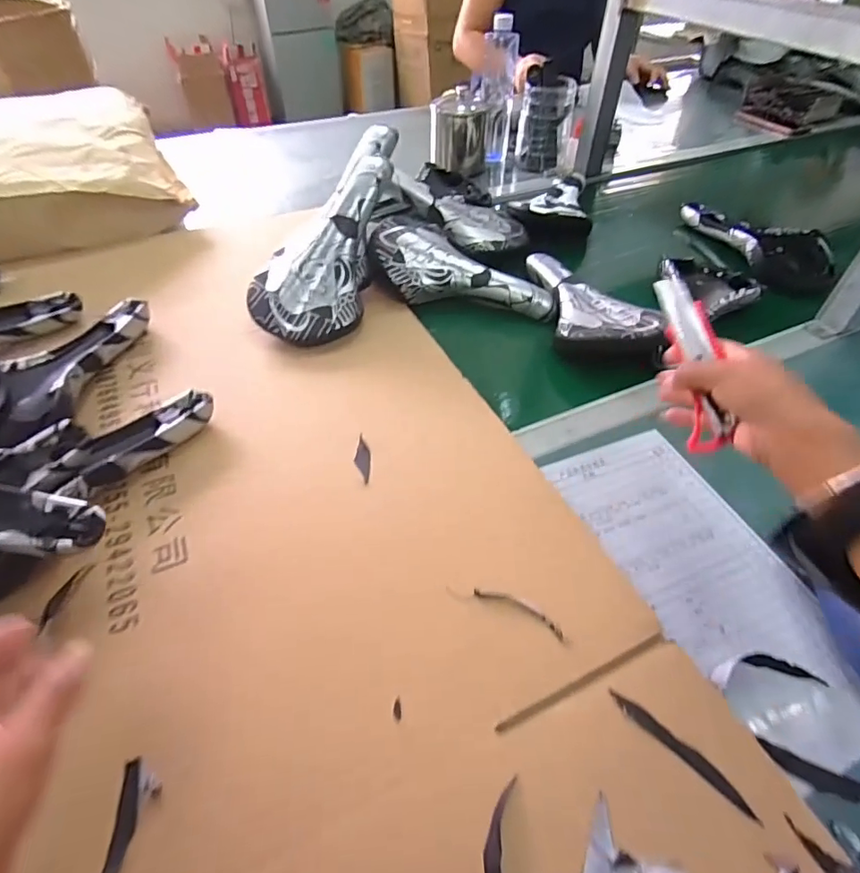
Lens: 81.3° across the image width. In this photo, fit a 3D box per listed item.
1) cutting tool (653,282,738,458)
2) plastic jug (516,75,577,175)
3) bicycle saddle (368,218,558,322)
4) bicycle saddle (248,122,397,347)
[{"bbox_3d":[0.216,-0.064,0.408,0.029,0.026,0.160,0,67,-2],"label":"cutting tool"},{"bbox_3d":[0.220,-0.589,0.958,0.101,0.135,0.078,9,48,6],"label":"plastic jug"},{"bbox_3d":[0.048,-0.231,0.675,0.247,0.060,0.121,9,48,6],"label":"bicycle saddle"},{"bbox_3d":[-0.113,-0.253,0.638,0.120,0.070,0.318,17,78,13],"label":"bicycle saddle"}]

